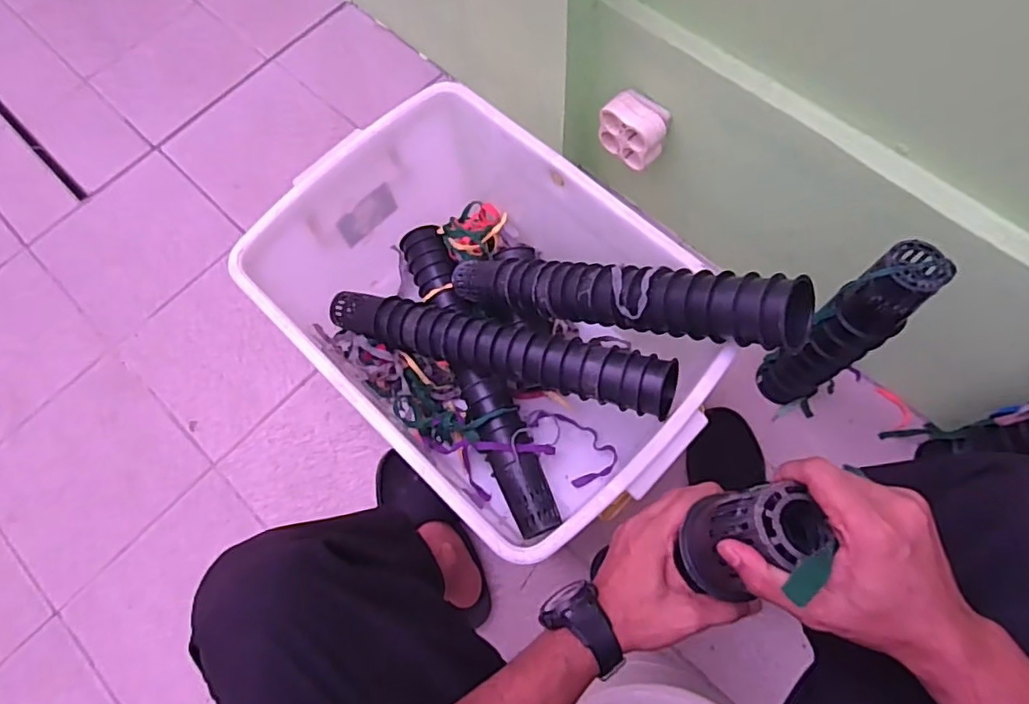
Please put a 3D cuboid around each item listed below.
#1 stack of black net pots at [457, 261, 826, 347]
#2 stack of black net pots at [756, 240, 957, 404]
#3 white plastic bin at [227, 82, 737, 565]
[{"bbox_3d":[0.102,-0.075,0.756,0.504,0.070,0.078,12,64,42],"label":"stack of black net pots"},{"bbox_3d":[0.416,-0.014,0.781,0.065,0.378,0.078,-30,71,-8],"label":"stack of black net pots"},{"bbox_3d":[-0.034,-0.029,0.839,0.575,0.280,0.398,42,77,16],"label":"white plastic bin"}]

